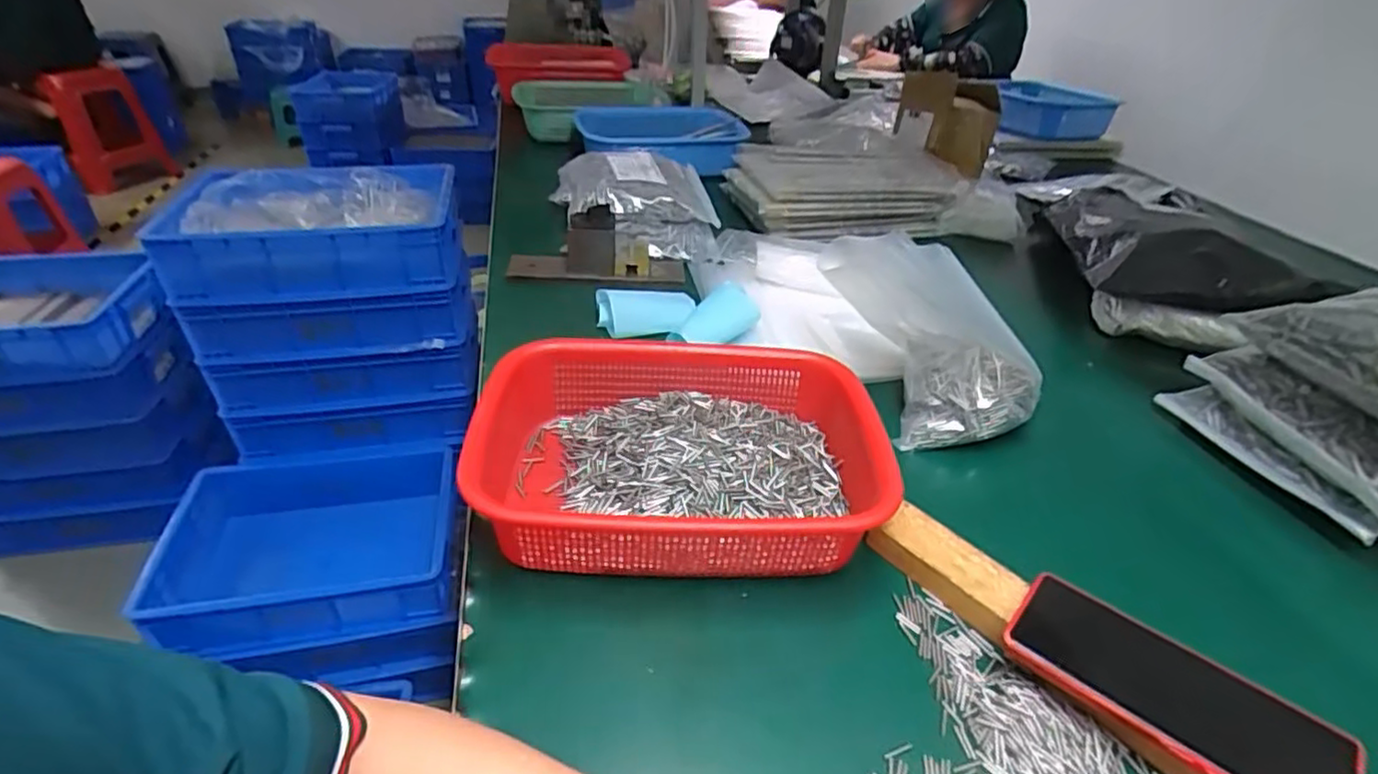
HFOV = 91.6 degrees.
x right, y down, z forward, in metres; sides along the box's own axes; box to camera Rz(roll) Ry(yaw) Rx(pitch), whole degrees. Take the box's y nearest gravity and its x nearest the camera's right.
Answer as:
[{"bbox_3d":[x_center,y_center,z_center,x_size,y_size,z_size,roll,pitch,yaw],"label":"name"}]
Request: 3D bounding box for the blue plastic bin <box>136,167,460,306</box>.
[{"bbox_3d":[-0.601,-0.259,1.100,0.409,0.116,0.267,-7,36,-12],"label":"blue plastic bin"}]

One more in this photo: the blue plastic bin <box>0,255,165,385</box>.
[{"bbox_3d":[-1.226,-0.136,1.231,0.431,0.116,0.322,-11,37,-17],"label":"blue plastic bin"}]

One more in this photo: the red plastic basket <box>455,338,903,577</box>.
[{"bbox_3d":[-0.008,0.047,0.500,0.282,0.065,0.210,-1,35,-4],"label":"red plastic basket"}]

